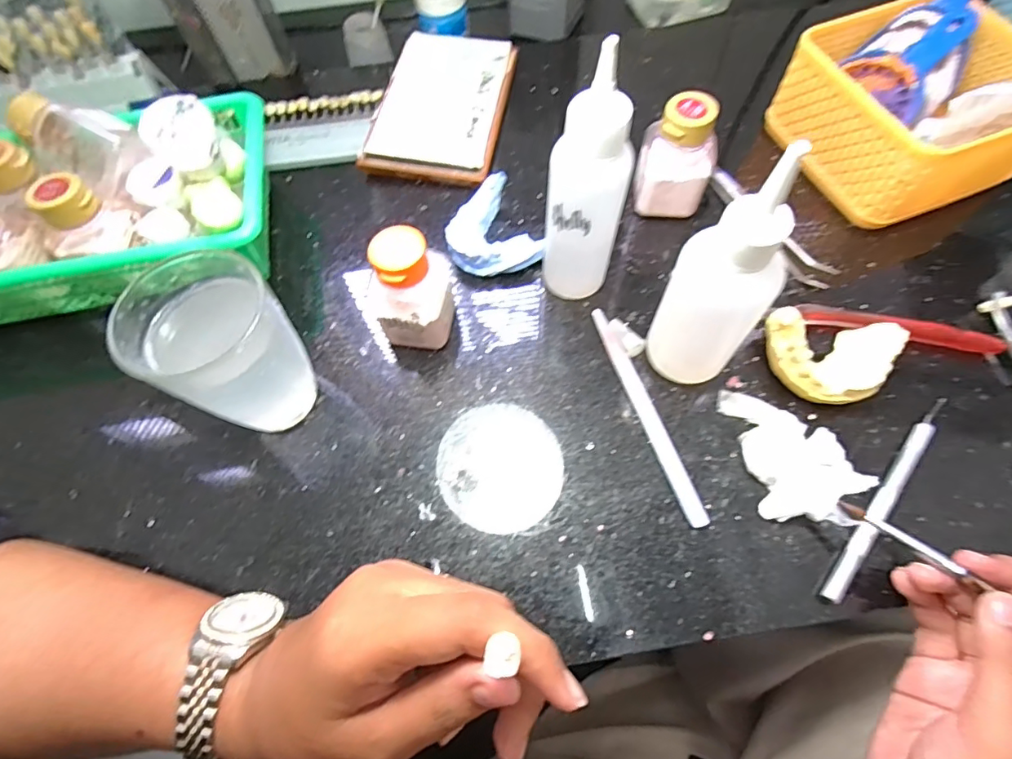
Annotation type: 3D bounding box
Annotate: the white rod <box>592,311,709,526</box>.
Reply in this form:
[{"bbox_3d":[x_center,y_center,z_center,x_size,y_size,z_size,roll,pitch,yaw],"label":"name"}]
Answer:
[{"bbox_3d":[0.080,0.016,0.290,0.010,0.005,0.138,-17,65,-6],"label":"white rod"}]

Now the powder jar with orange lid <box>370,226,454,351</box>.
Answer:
[{"bbox_3d":[-0.052,-0.049,0.289,0.040,0.071,0.037,6,65,5],"label":"powder jar with orange lid"}]

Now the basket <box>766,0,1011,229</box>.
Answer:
[{"bbox_3d":[0.278,-0.188,0.345,0.139,0.062,0.131,-21,66,-8],"label":"basket"}]

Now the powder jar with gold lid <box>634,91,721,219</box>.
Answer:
[{"bbox_3d":[0.109,-0.140,0.320,0.045,0.063,0.035,15,66,9],"label":"powder jar with gold lid"}]

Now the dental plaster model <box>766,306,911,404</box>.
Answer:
[{"bbox_3d":[0.181,-0.011,0.284,0.066,0.029,0.050,13,66,8],"label":"dental plaster model"}]

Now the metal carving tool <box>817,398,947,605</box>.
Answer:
[{"bbox_3d":[0.199,0.058,0.263,0.008,0.009,0.137,38,72,18],"label":"metal carving tool"}]

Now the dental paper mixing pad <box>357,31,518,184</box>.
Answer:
[{"bbox_3d":[-0.049,-0.216,0.396,0.093,0.013,0.146,8,65,6],"label":"dental paper mixing pad"}]

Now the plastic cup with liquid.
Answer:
[{"bbox_3d":[-0.141,-0.011,0.262,0.062,0.094,0.061,-1,65,2],"label":"plastic cup with liquid"}]

